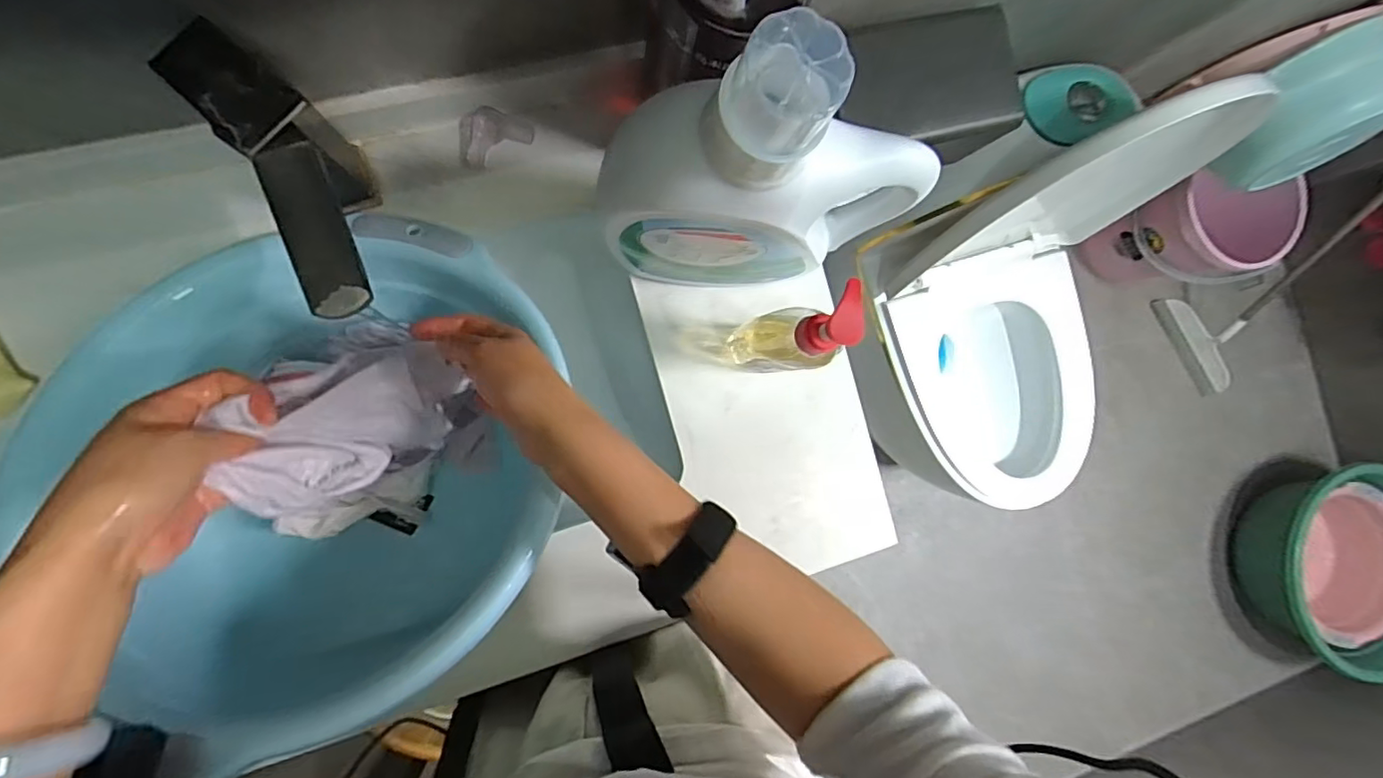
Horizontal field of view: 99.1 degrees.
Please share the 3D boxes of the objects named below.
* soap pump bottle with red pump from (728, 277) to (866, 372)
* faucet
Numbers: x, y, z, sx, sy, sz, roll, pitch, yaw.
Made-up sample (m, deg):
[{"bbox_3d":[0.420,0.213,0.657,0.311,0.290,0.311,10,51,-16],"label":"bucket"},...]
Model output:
[{"bbox_3d":[0.077,-0.037,0.453,0.061,0.216,0.048,-14,90,-9],"label":"soap pump bottle with red pump"},{"bbox_3d":[-0.249,-0.128,0.394,0.059,0.197,0.156,-24,92,-9],"label":"faucet"}]

